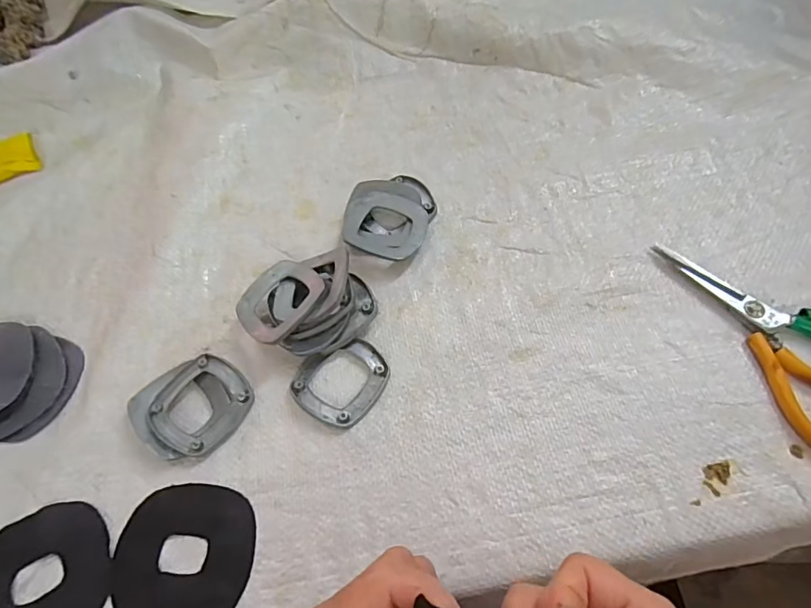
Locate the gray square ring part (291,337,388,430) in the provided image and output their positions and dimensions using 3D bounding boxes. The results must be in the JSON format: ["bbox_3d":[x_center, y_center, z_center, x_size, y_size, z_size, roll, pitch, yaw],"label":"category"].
[{"bbox_3d":[-0.044,0.050,0.336,0.057,0.009,0.062,29,67,18],"label":"gray square ring part"}]

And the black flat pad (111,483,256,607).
[{"bbox_3d":[-0.131,0.147,0.291,0.082,0.004,0.076,3,61,5],"label":"black flat pad"}]

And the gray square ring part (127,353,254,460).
[{"bbox_3d":[-0.143,0.068,0.331,0.069,0.012,0.065,-41,66,-17],"label":"gray square ring part"}]

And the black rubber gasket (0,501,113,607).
[{"bbox_3d":[-0.213,0.160,0.287,0.079,0.007,0.075,-2,61,3],"label":"black rubber gasket"}]

